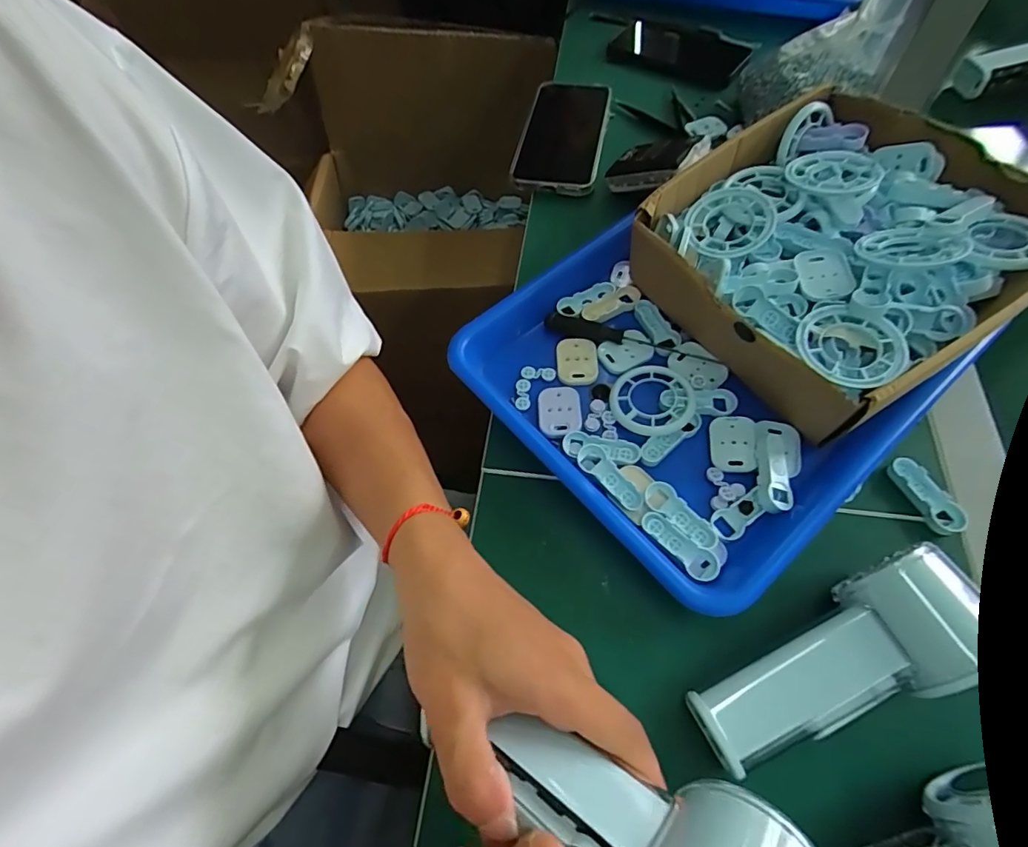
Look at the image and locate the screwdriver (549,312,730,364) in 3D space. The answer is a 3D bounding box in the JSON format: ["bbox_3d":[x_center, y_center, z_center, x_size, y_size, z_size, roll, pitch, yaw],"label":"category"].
[{"bbox_3d":[0.084,-0.061,0.378,0.128,0.010,0.014,19,63,13],"label":"screwdriver"}]

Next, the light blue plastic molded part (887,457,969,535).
[{"bbox_3d":[0.255,0.044,0.315,0.020,0.012,0.050,-25,63,-11],"label":"light blue plastic molded part"}]

